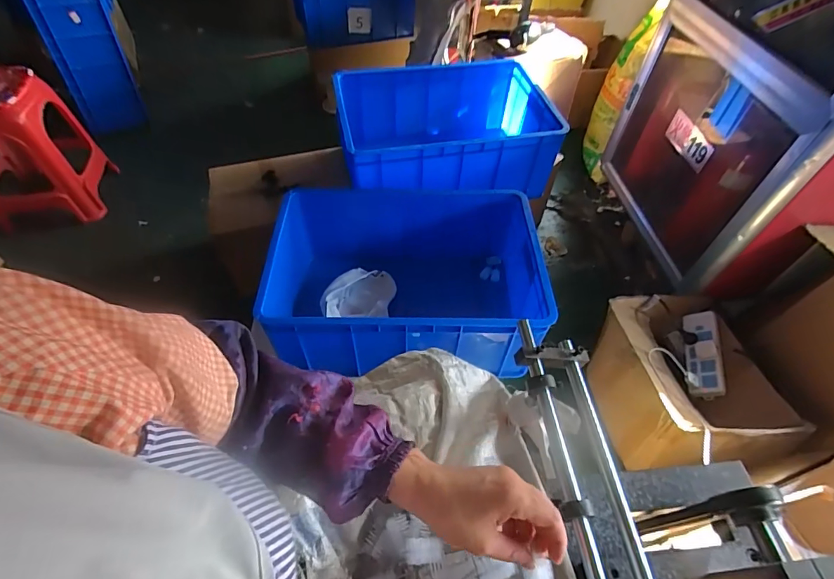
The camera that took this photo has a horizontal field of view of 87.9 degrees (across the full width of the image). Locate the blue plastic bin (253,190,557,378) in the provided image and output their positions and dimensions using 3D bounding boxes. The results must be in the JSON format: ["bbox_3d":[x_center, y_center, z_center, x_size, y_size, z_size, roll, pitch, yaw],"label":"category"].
[{"bbox_3d":[-0.025,-0.004,1.069,0.603,0.273,0.421,1,49,-2],"label":"blue plastic bin"}]

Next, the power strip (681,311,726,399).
[{"bbox_3d":[0.748,0.165,1.134,0.078,0.027,0.231,-10,53,37],"label":"power strip"}]

